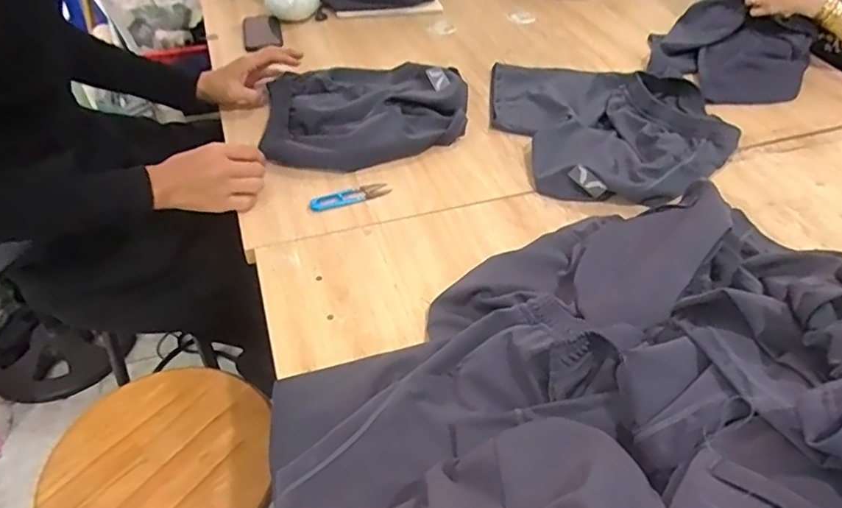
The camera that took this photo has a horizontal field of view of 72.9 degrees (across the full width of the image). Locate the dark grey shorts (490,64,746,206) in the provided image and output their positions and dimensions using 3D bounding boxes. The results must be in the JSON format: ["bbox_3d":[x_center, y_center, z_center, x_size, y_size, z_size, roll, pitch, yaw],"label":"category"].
[{"bbox_3d":[0.312,-0.220,0.958,0.416,0.040,0.394,10,45,9],"label":"dark grey shorts"}]

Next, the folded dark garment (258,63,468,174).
[{"bbox_3d":[-0.092,-0.259,0.994,0.343,0.040,0.308,-4,44,-5],"label":"folded dark garment"}]

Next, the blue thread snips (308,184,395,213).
[{"bbox_3d":[-0.105,-0.086,0.844,0.122,0.008,0.032,-17,47,-18],"label":"blue thread snips"}]

